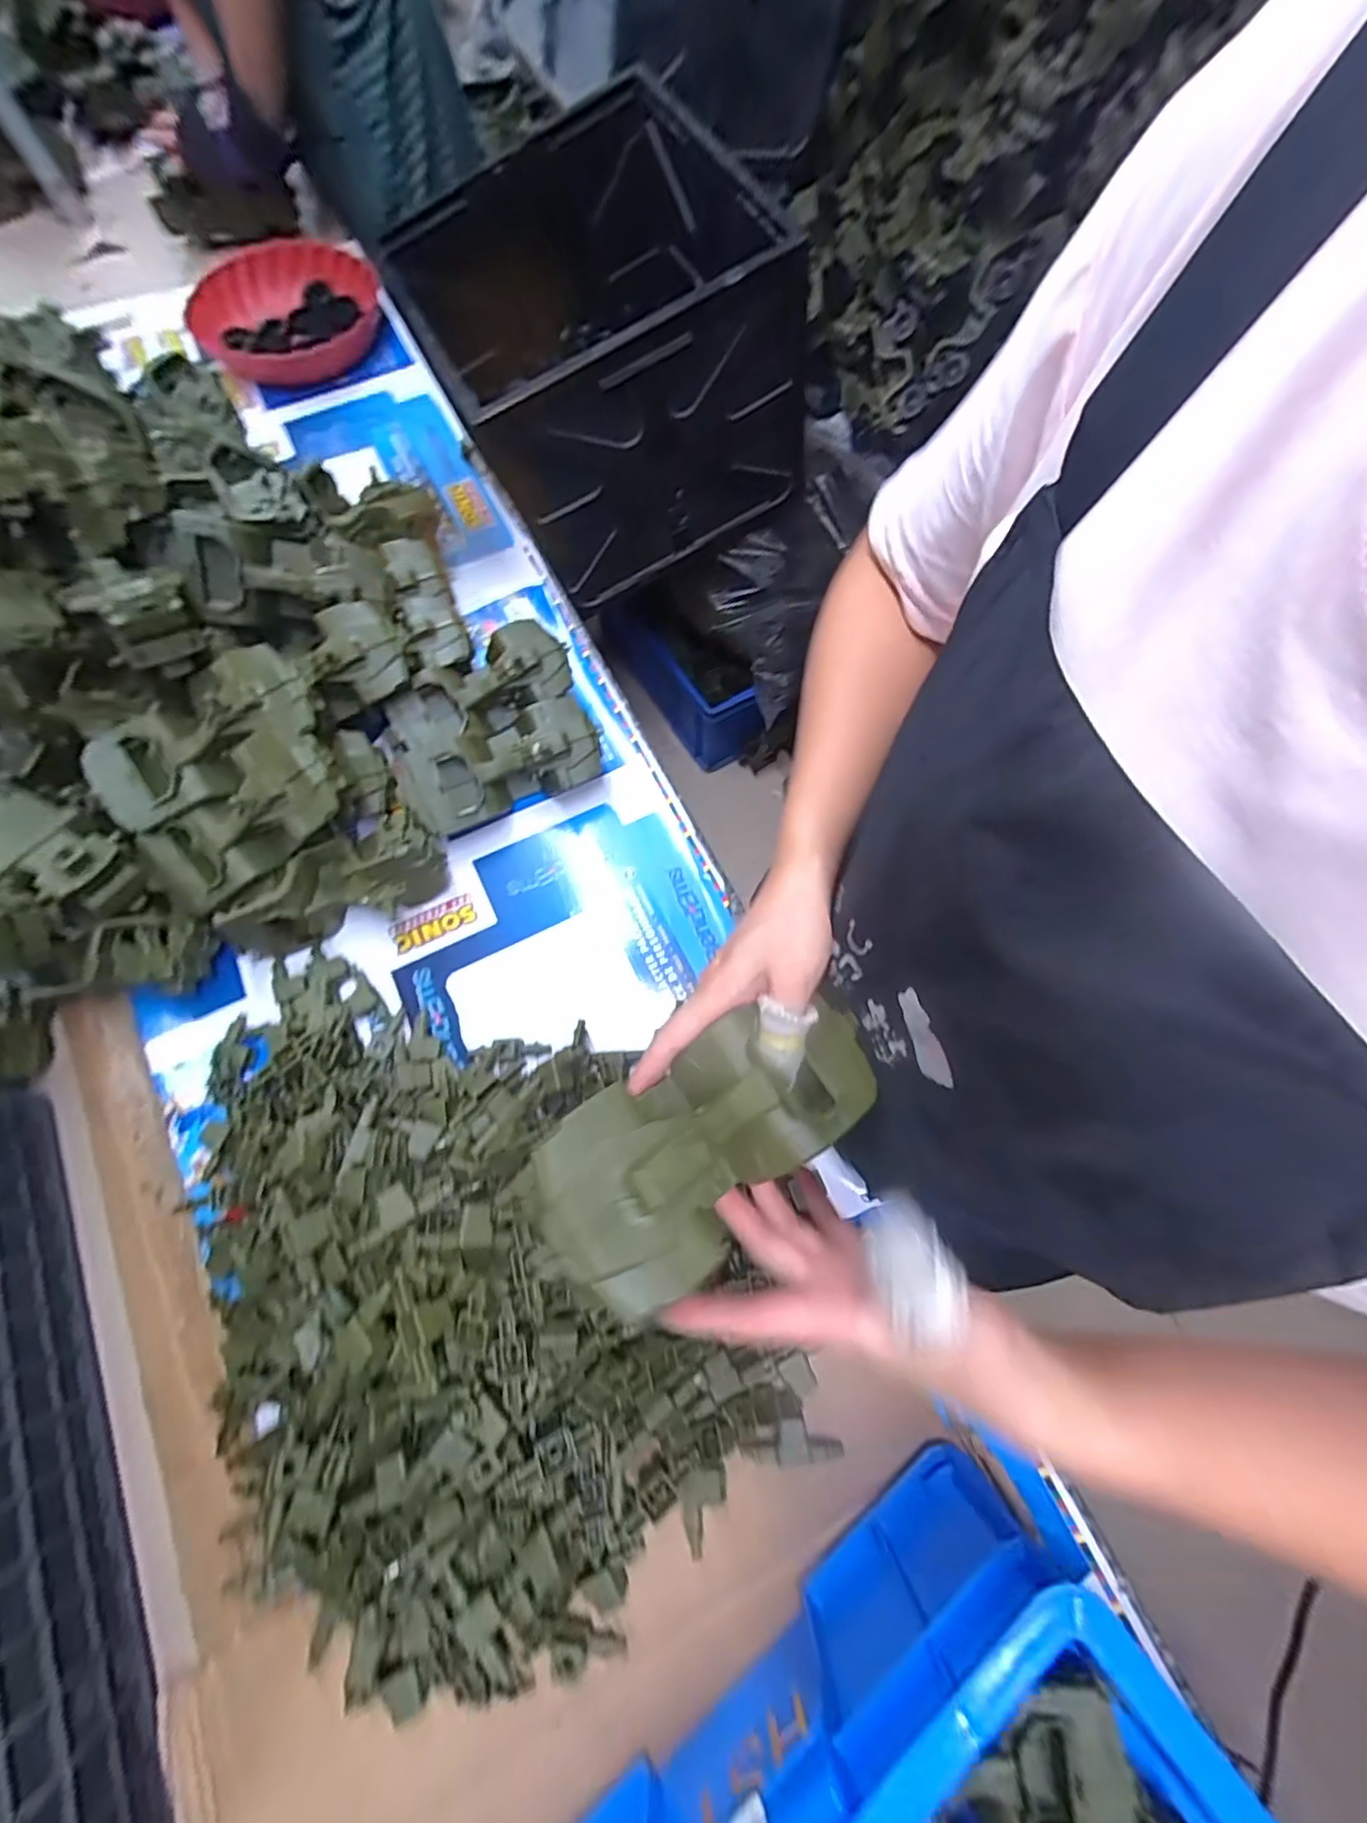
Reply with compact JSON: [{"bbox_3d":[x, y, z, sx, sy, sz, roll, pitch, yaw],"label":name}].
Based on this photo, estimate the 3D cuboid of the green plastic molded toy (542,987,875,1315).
[{"bbox_3d":[0.015,0.099,0.273,0.169,0.056,0.078,-16,67,-42],"label":"green plastic molded toy"}]

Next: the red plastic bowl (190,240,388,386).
[{"bbox_3d":[-0.523,-0.797,0.798,0.246,0.049,0.242,0,71,0],"label":"red plastic bowl"}]

